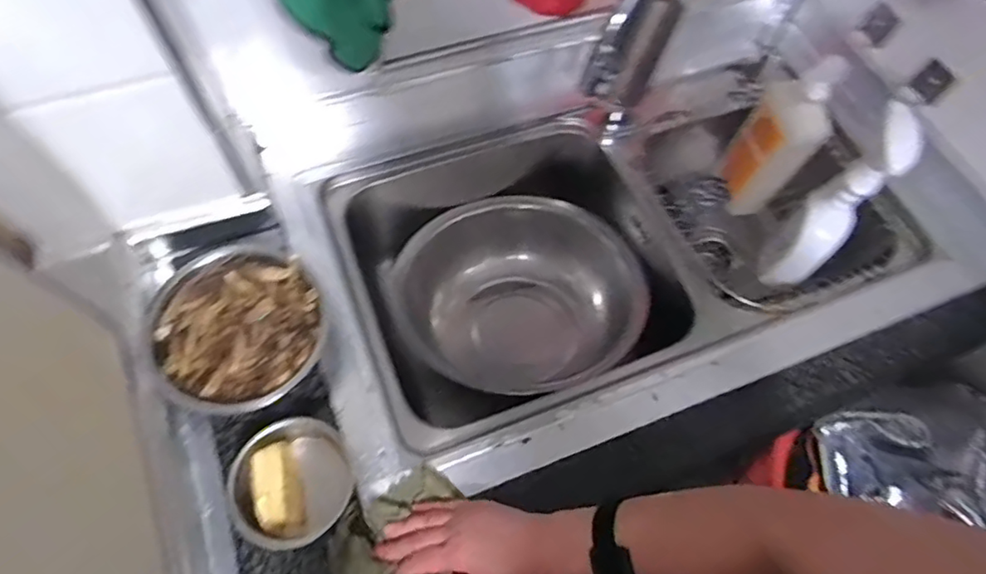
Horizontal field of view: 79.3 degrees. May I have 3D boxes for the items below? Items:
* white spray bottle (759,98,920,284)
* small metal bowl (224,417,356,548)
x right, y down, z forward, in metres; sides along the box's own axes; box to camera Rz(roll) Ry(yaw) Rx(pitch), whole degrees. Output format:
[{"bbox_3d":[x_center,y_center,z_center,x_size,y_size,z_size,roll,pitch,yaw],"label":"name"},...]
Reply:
[{"bbox_3d":[0.426,-0.104,0.727,0.058,0.251,0.116,32,66,11],"label":"white spray bottle"},{"bbox_3d":[-0.193,0.189,0.577,0.113,0.062,0.099,-39,72,-20],"label":"small metal bowl"}]

